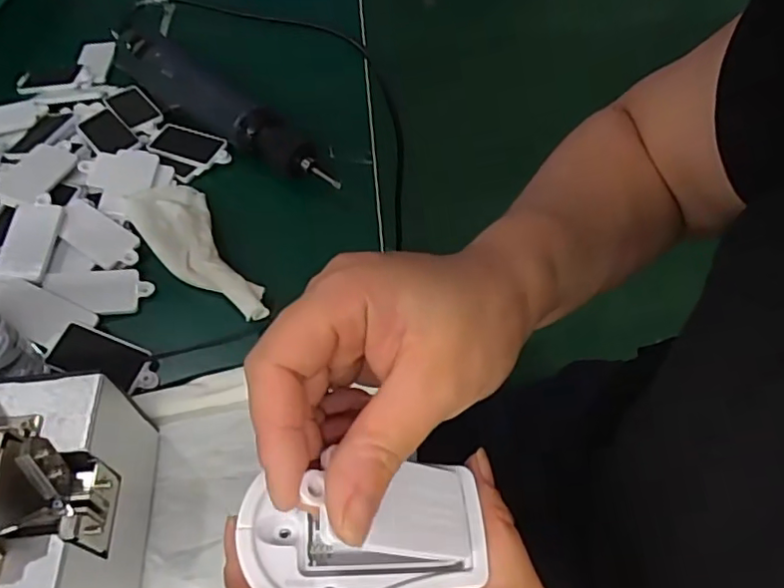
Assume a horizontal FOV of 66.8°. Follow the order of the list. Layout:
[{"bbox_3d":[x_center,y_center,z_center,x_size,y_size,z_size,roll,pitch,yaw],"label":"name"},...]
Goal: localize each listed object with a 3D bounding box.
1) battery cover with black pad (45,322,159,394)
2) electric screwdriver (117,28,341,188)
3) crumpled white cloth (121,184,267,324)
[{"bbox_3d":[-0.178,0.040,0.370,0.069,0.006,0.030,20,71,10],"label":"battery cover with black pad"},{"bbox_3d":[-0.142,-0.150,0.481,0.251,0.032,0.047,38,64,25],"label":"electric screwdriver"},{"bbox_3d":[-0.134,-0.030,0.408,0.050,0.013,0.142,-32,60,-18],"label":"crumpled white cloth"}]

